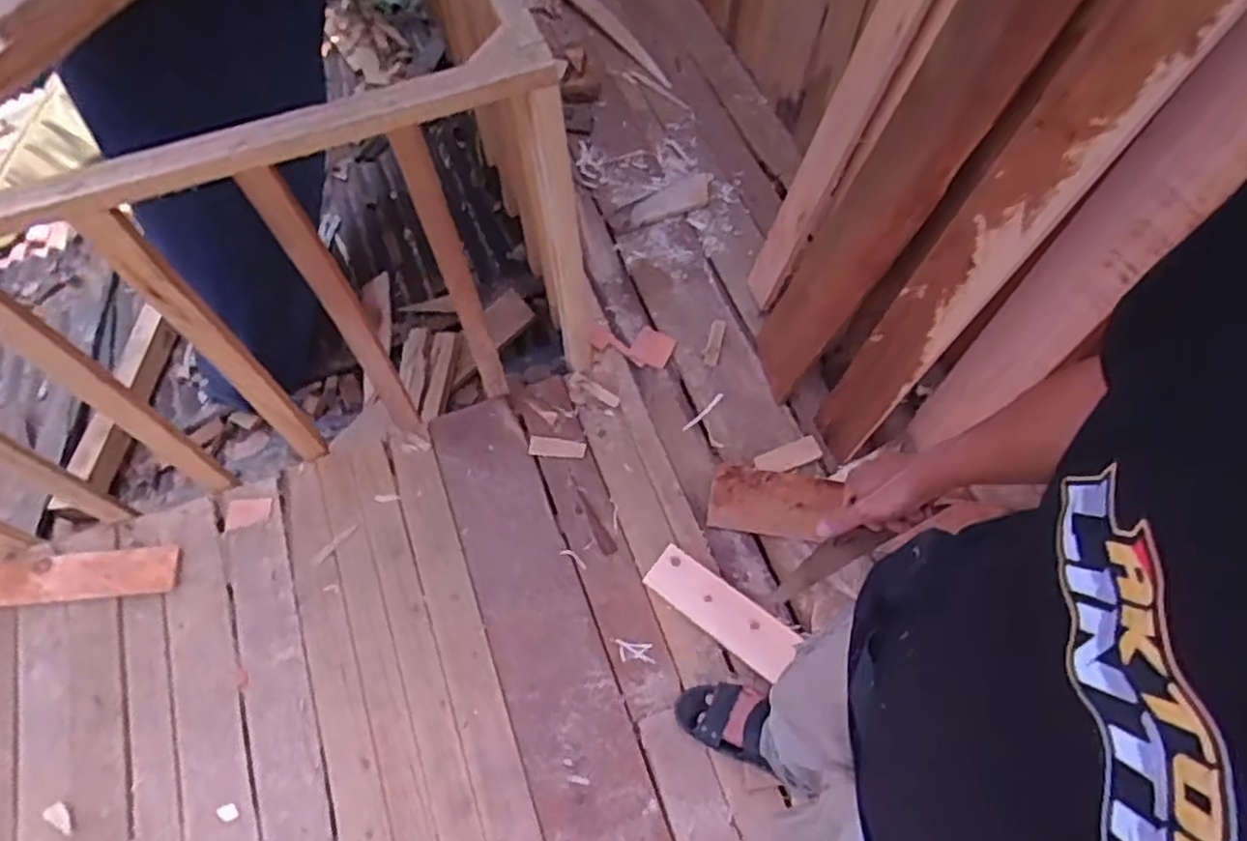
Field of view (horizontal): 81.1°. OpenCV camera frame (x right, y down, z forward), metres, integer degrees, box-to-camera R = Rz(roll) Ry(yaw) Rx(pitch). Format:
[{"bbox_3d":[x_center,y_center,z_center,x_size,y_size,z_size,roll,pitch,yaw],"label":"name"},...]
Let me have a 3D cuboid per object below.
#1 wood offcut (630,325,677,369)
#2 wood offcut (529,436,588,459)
[{"bbox_3d":[0.067,-0.163,1.614,0.085,0.010,0.087,23,66,12],"label":"wood offcut"},{"bbox_3d":[-0.135,0.055,1.504,0.115,0.011,0.040,4,64,3],"label":"wood offcut"}]

